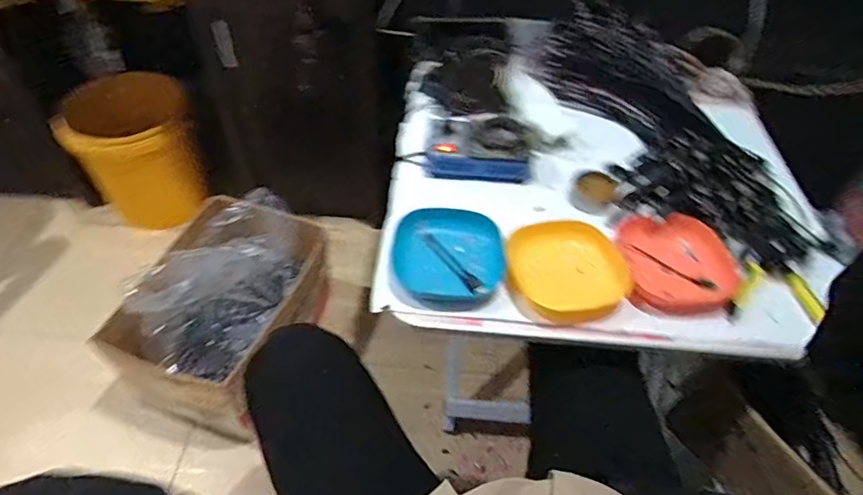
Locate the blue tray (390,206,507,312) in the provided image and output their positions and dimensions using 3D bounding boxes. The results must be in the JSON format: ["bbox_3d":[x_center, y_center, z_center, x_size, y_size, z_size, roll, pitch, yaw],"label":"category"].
[{"bbox_3d":[0.022,0.008,0.681,0.136,0.028,0.150,-23,54,-22],"label":"blue tray"}]

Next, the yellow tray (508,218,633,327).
[{"bbox_3d":[0.171,0.026,0.669,0.146,0.028,0.139,-8,50,-11],"label":"yellow tray"}]

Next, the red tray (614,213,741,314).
[{"bbox_3d":[0.318,0.015,0.690,0.140,0.026,0.143,4,49,0],"label":"red tray"}]

